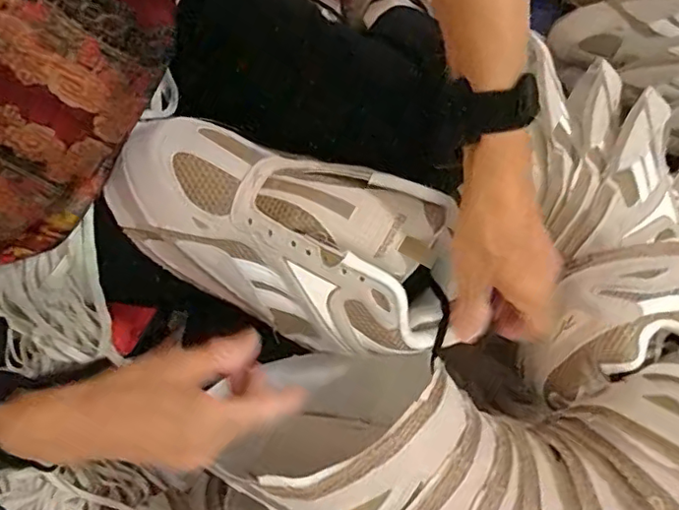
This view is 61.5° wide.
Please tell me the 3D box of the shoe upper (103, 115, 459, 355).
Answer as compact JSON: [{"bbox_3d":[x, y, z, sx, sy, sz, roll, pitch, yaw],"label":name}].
[{"bbox_3d":[-0.032,-0.013,0.389,0.238,0.081,0.123,17,80,4],"label":"shoe upper"}]

